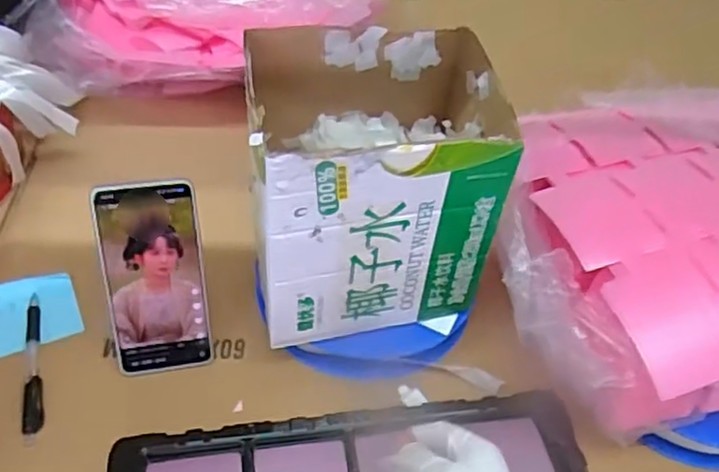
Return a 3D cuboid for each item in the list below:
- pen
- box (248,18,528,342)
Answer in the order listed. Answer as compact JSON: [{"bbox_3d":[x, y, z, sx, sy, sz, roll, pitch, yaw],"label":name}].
[{"bbox_3d":[-0.275,0.106,0.575,0.016,0.007,0.141,-10,49,-15],"label":"pen"},{"bbox_3d":[0.005,-0.043,0.553,0.187,0.193,0.154,-7,50,-13],"label":"box"}]

